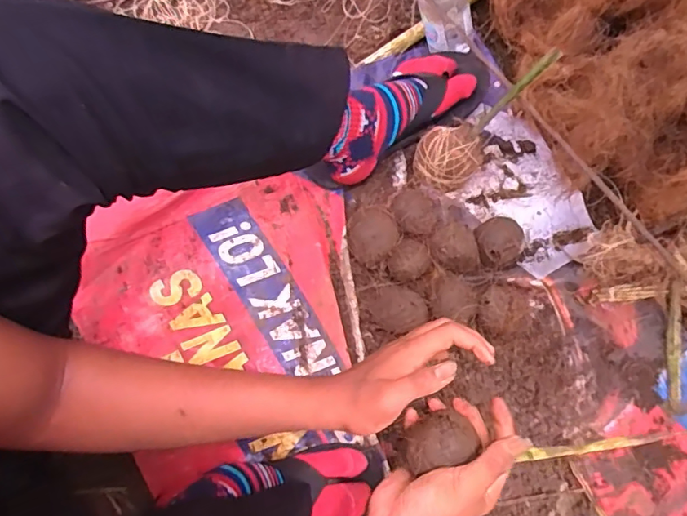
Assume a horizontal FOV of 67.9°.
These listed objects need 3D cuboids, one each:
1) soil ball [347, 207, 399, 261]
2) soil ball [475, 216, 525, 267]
[{"bbox_3d":[0.038,-0.029,0.683,0.065,0.064,0.065,0,75,1],"label":"soil ball"},{"bbox_3d":[0.205,-0.021,0.678,0.068,0.060,0.064,0,75,1],"label":"soil ball"}]

